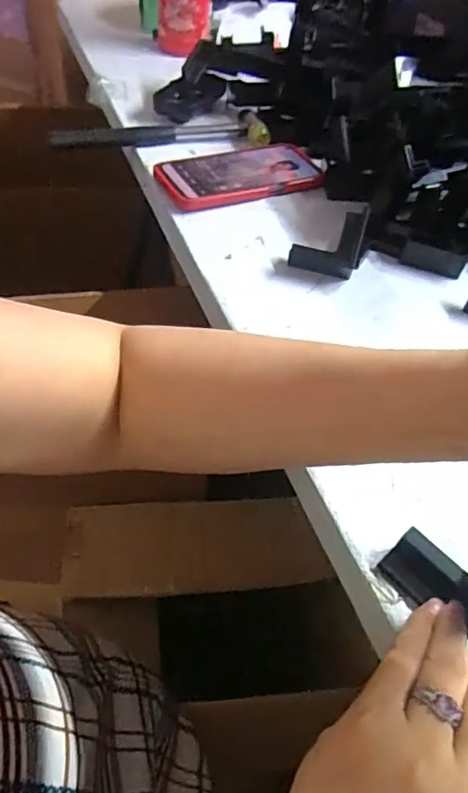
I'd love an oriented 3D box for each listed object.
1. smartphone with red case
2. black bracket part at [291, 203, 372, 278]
[{"bbox_3d":[0.005,-0.227,0.549,0.166,0.016,0.085,-17,53,-20],"label":"smartphone with red case"},{"bbox_3d":[0.081,-0.133,0.466,0.058,0.038,0.048,14,48,6],"label":"black bracket part"}]

